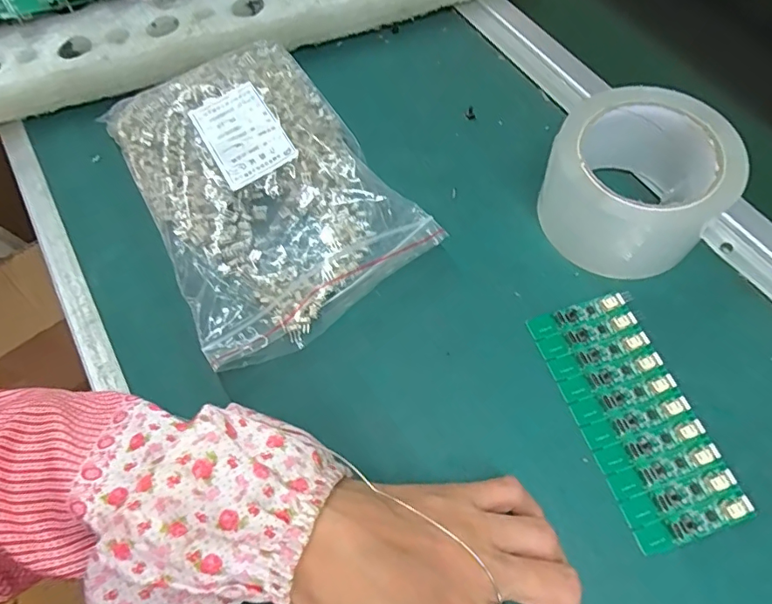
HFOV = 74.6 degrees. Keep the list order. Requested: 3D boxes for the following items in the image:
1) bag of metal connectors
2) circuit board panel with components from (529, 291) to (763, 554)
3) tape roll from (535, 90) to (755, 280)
[{"bbox_3d":[-0.090,-0.086,0.353,0.156,0.040,0.233,-31,66,-12],"label":"bag of metal connectors"},{"bbox_3d":[0.140,0.062,0.288,0.064,0.006,0.136,-18,64,-6],"label":"circuit board panel with components"},{"bbox_3d":[0.156,-0.074,0.322,0.099,0.065,0.096,-1,63,2],"label":"tape roll"}]

